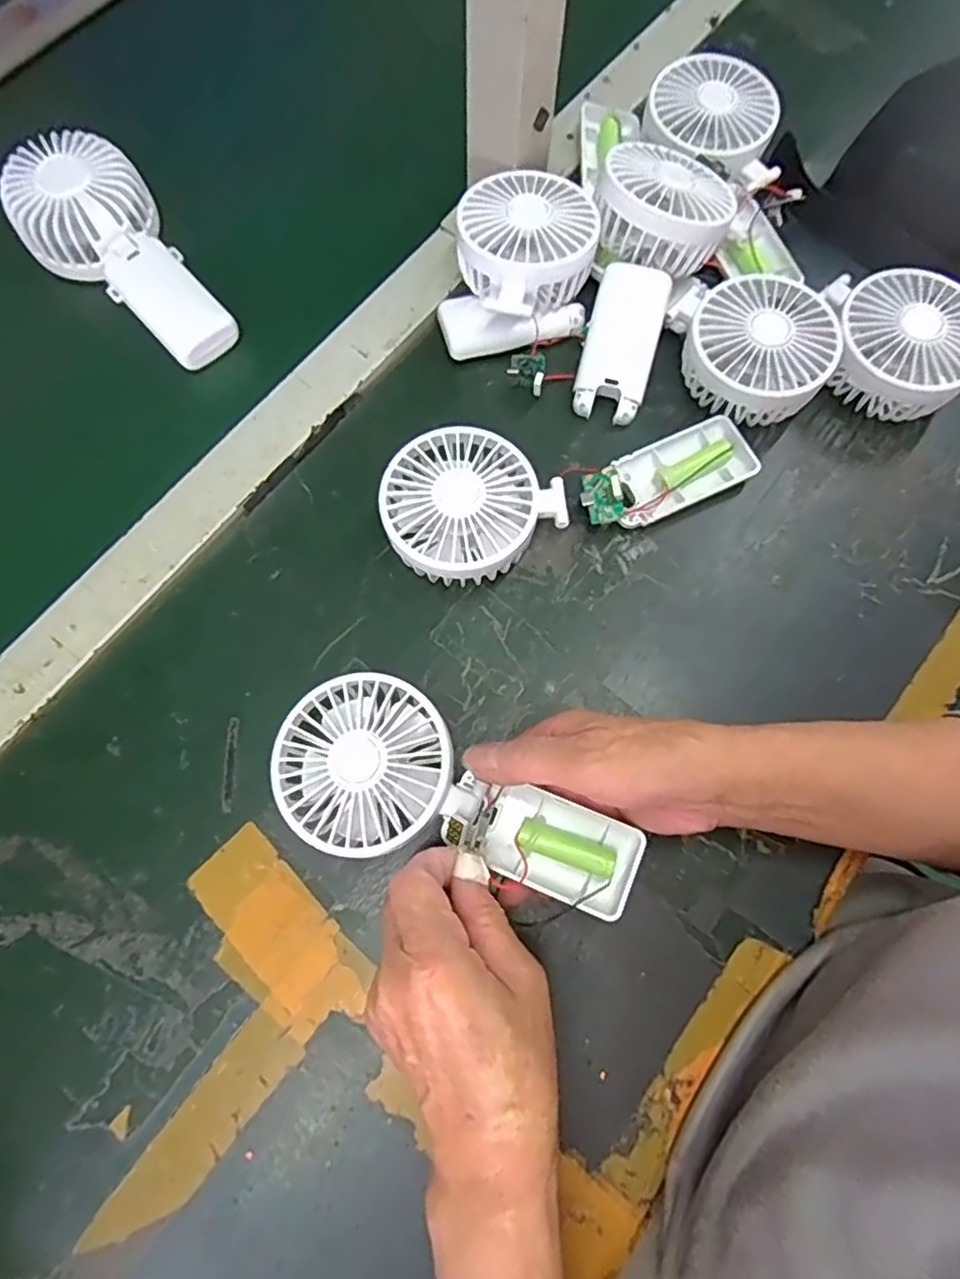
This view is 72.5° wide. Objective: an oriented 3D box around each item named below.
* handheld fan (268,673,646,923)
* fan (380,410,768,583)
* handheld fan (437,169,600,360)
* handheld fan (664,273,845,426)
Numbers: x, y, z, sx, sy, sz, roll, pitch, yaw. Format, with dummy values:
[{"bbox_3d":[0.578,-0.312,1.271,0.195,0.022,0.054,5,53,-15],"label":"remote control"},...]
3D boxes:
[{"bbox_3d":[-0.012,0.081,0.320,0.183,0.032,0.081,25,76,0],"label":"handheld fan"},{"bbox_3d":[0.051,-0.099,0.389,0.221,0.039,0.089,-24,77,-7],"label":"fan"},{"bbox_3d":[0.024,-0.242,0.417,0.098,0.051,0.101,-1,75,-1],"label":"handheld fan"},{"bbox_3d":[0.163,-0.179,0.405,0.101,0.044,0.097,32,77,7],"label":"handheld fan"}]

